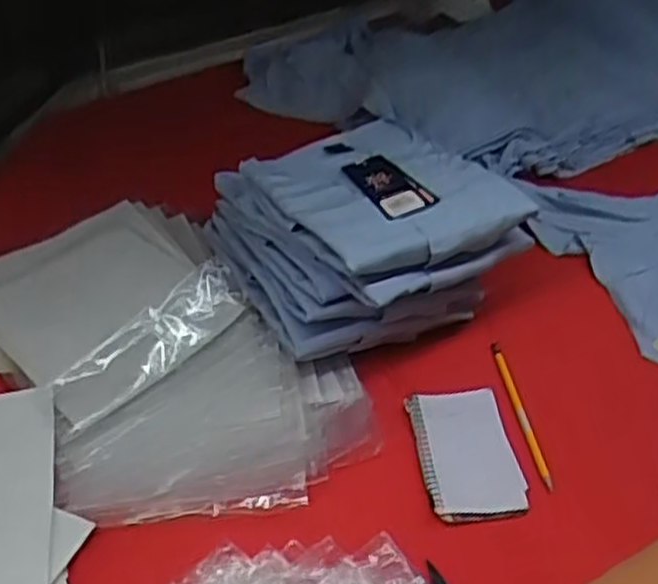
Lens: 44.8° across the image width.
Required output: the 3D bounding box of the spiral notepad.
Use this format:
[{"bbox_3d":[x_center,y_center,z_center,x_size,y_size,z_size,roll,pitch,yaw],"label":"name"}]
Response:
[{"bbox_3d":[0.128,0.147,0.746,0.089,0.013,0.142,-8,44,-4],"label":"spiral notepad"}]

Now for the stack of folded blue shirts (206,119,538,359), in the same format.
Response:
[{"bbox_3d":[0.018,-0.080,0.847,0.252,0.132,0.297,-25,48,-21],"label":"stack of folded blue shirts"}]

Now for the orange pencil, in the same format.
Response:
[{"bbox_3d":[0.188,0.116,0.789,0.010,0.006,0.180,-7,44,-4],"label":"orange pencil"}]

